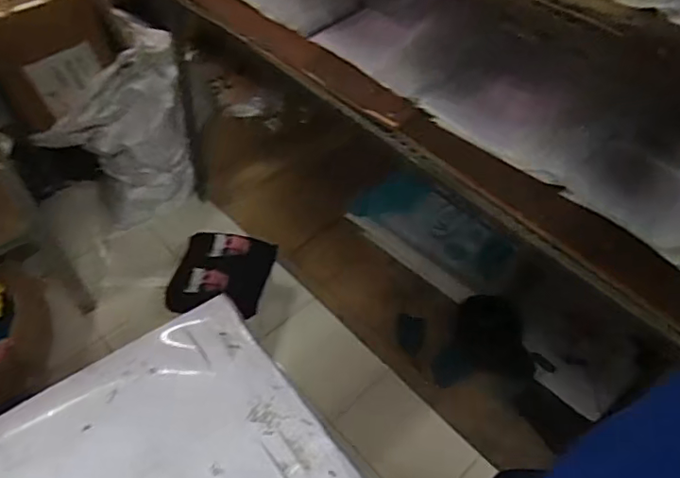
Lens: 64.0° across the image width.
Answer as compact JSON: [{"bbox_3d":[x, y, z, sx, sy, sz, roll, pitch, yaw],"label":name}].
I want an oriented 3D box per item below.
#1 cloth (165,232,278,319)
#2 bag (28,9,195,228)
[{"bbox_3d":[-0.307,0.095,1.425,0.229,0.074,0.233,9,51,7],"label":"cloth"},{"bbox_3d":[-0.620,-0.307,1.569,0.386,0.513,0.203,-15,53,-12],"label":"bag"}]

